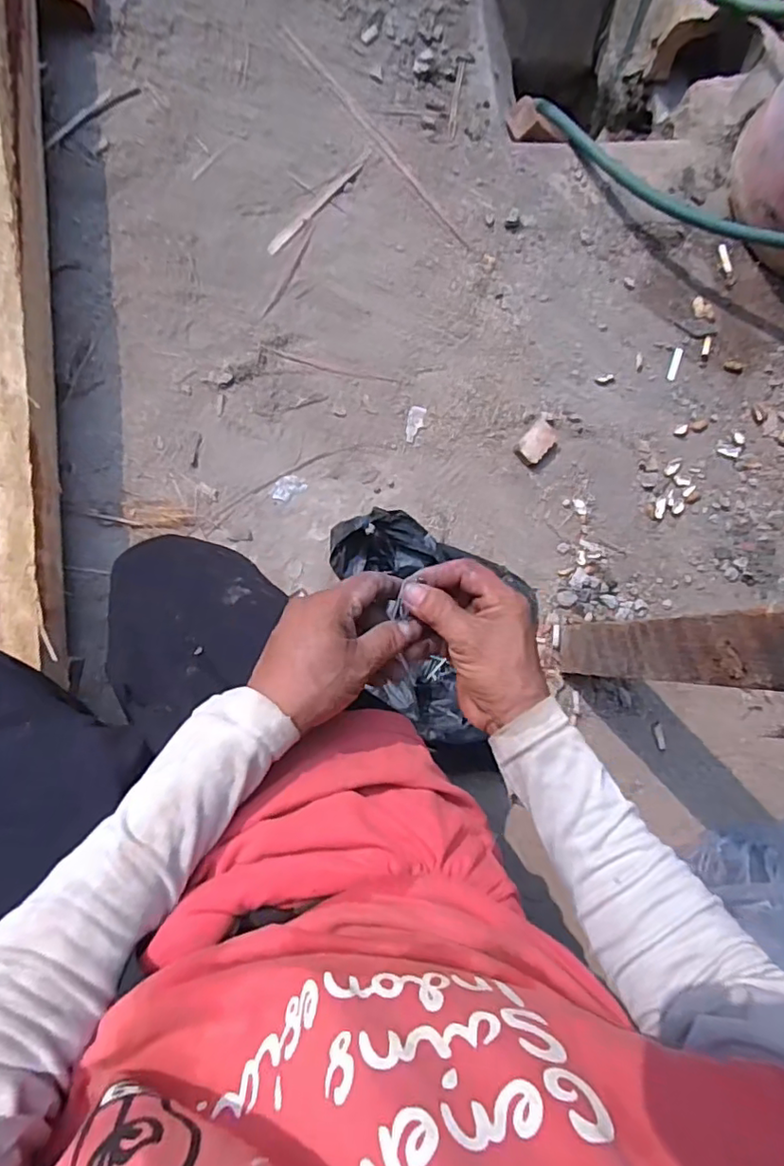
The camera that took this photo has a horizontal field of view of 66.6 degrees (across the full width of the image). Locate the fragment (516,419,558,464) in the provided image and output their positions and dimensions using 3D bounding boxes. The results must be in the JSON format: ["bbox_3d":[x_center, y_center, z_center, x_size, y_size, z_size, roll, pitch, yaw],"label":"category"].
[{"bbox_3d":[0.181,-0.174,0.742,0.037,0.019,0.052,42,82,-3],"label":"fragment"}]

